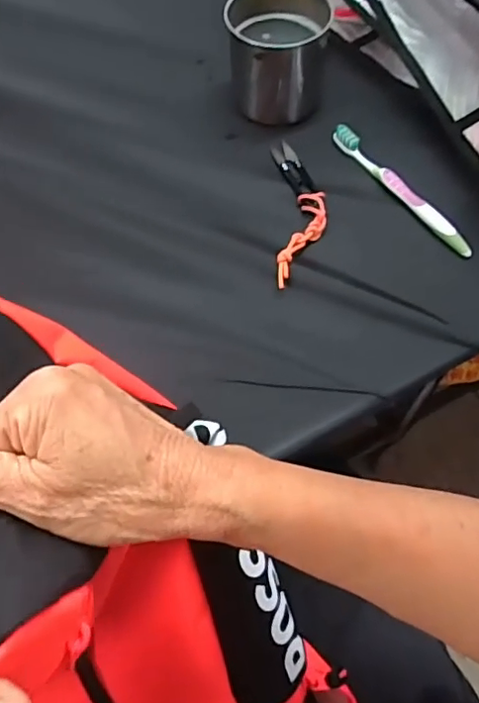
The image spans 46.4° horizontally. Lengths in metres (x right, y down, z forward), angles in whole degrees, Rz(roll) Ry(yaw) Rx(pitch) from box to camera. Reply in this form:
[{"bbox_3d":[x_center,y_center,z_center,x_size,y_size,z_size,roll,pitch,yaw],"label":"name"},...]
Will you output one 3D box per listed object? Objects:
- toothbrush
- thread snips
[{"bbox_3d":[0.152,-0.156,0.540,0.014,0.020,0.187,-32,66,-14],"label":"toothbrush"},{"bbox_3d":[0.057,-0.139,0.524,0.047,0.013,0.176,-1,63,1],"label":"thread snips"}]

